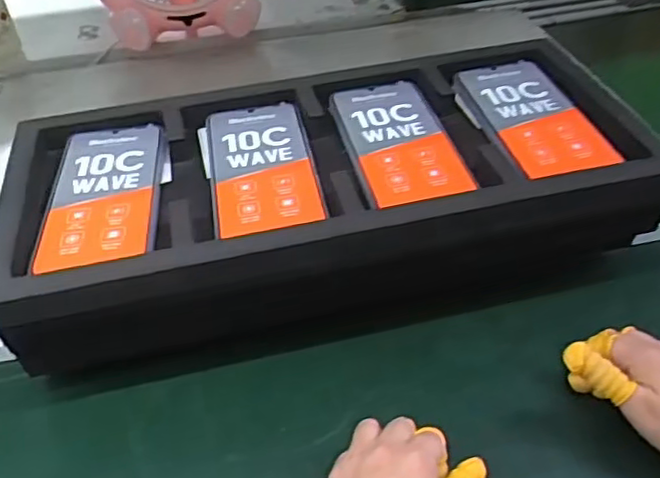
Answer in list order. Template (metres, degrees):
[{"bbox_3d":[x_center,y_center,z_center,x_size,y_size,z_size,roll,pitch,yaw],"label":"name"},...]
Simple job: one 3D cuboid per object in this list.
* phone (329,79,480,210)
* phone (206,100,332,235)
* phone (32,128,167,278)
[{"bbox_3d":[0.054,-0.079,0.521,0.081,0.012,0.167,-10,42,-8],"label":"phone"},{"bbox_3d":[-0.053,-0.059,0.507,0.079,0.013,0.160,-9,42,-6],"label":"phone"},{"bbox_3d":[-0.168,-0.036,0.489,0.078,0.015,0.158,-7,41,-4],"label":"phone"}]

